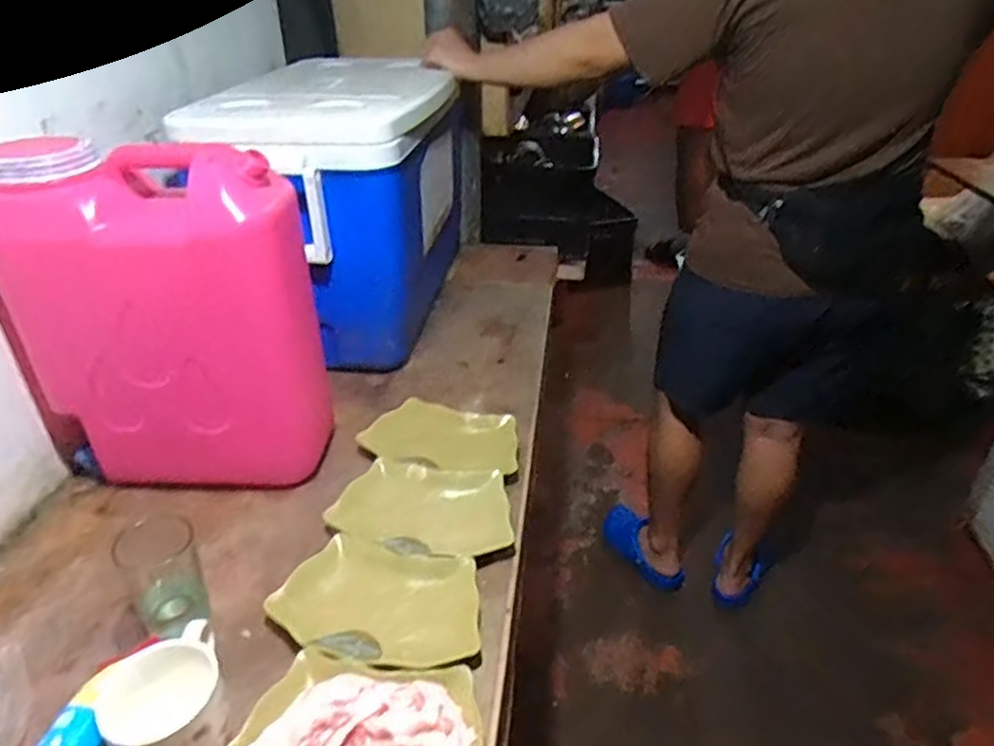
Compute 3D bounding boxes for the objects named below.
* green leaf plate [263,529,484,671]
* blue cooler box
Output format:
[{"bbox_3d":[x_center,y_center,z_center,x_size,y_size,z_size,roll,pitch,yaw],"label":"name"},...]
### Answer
[{"bbox_3d":[-0.127,0.249,0.737,0.211,0.035,0.148,5,32,7],"label":"green leaf plate"},{"bbox_3d":[-0.252,-0.308,1.238,0.329,0.400,0.613,5,32,8],"label":"blue cooler box"}]

